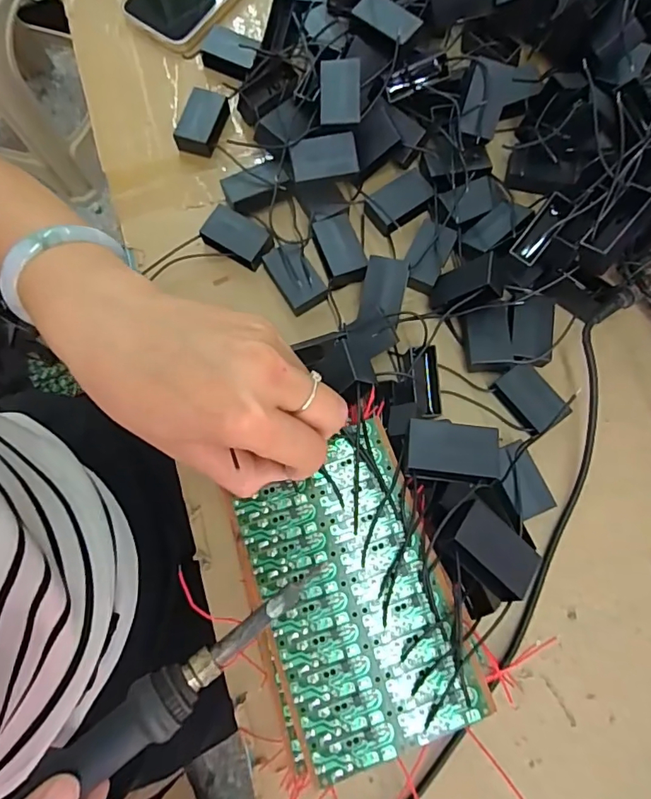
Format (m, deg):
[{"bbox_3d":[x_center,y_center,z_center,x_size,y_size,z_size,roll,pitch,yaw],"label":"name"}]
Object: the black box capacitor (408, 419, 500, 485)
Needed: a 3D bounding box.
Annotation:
[{"bbox_3d":[0.069,0.028,0.274,0.047,0.015,0.031,7,77,4],"label":"black box capacitor"}]

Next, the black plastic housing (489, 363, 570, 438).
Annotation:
[{"bbox_3d":[0.141,0.000,0.351,0.031,0.016,0.048,-35,78,-8],"label":"black plastic housing"}]

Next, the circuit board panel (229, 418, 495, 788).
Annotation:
[{"bbox_3d":[0.014,0.099,0.262,0.090,0.006,0.154,-19,77,-4],"label":"circuit board panel"}]

